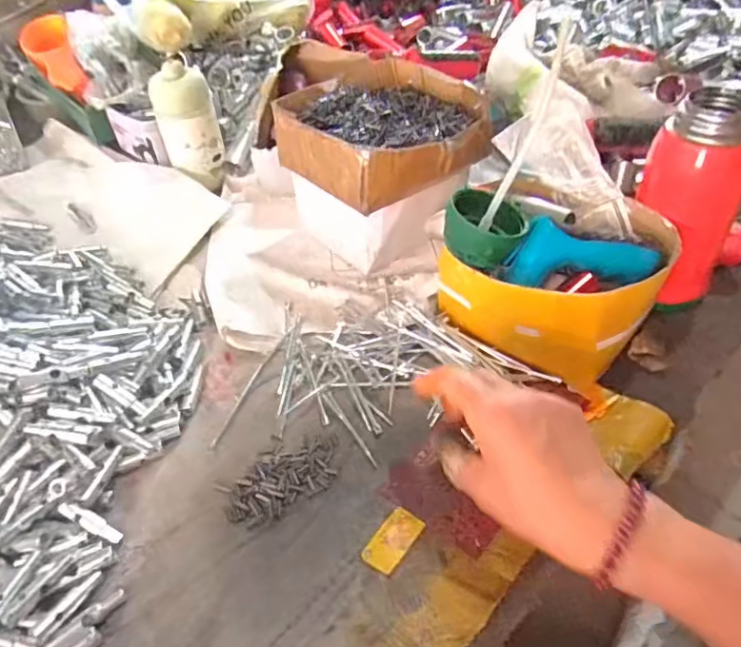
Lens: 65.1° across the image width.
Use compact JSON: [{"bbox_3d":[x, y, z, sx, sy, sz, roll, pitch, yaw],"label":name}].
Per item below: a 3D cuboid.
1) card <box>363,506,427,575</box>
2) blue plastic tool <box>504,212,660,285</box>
[{"bbox_3d":[0.016,0.148,0.397,0.024,0.004,0.045,27,54,27],"label":"card"},{"bbox_3d":[0.174,-0.058,0.476,0.125,0.037,0.047,-5,45,0],"label":"blue plastic tool"}]

